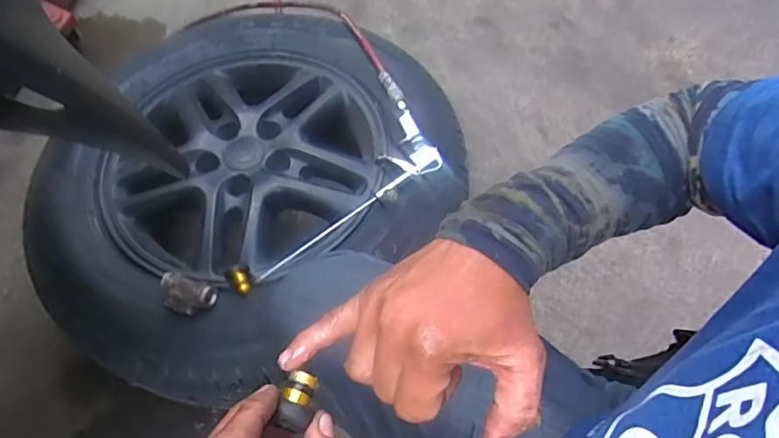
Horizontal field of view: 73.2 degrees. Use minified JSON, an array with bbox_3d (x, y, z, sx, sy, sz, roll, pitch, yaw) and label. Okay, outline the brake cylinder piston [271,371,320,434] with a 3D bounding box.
[{"bbox_3d":[-0.054,0.107,0.306,0.018,0.018,0.030,27,35,-12],"label":"brake cylinder piston"}]

